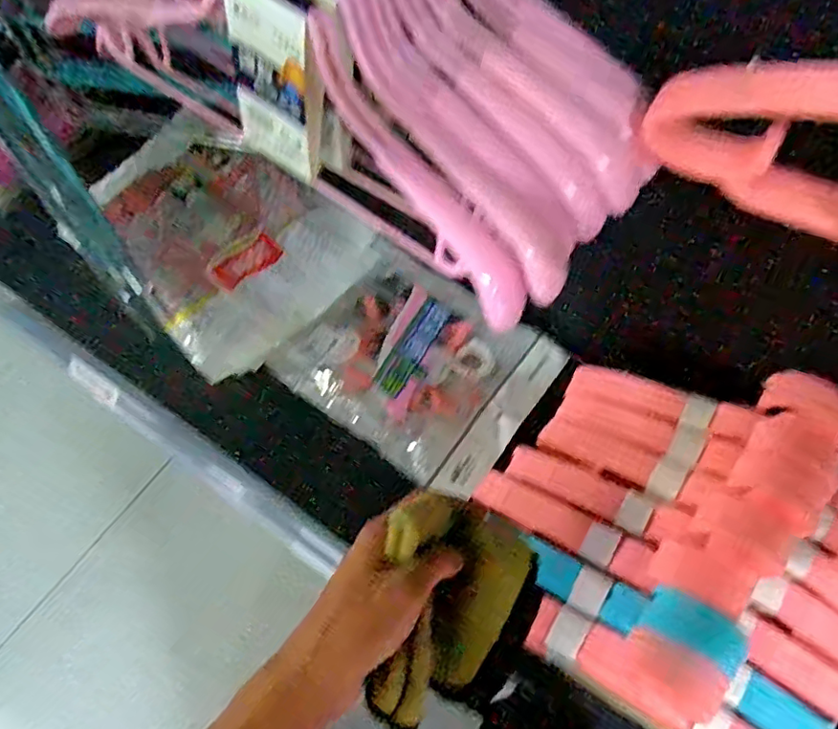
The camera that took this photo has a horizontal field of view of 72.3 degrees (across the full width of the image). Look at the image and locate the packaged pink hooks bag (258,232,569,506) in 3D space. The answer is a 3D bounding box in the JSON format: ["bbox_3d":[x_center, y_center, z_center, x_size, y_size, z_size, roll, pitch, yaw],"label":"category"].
[{"bbox_3d":[0.003,-0.003,0.771,0.305,0.036,0.269,33,66,16],"label":"packaged pink hooks bag"}]

